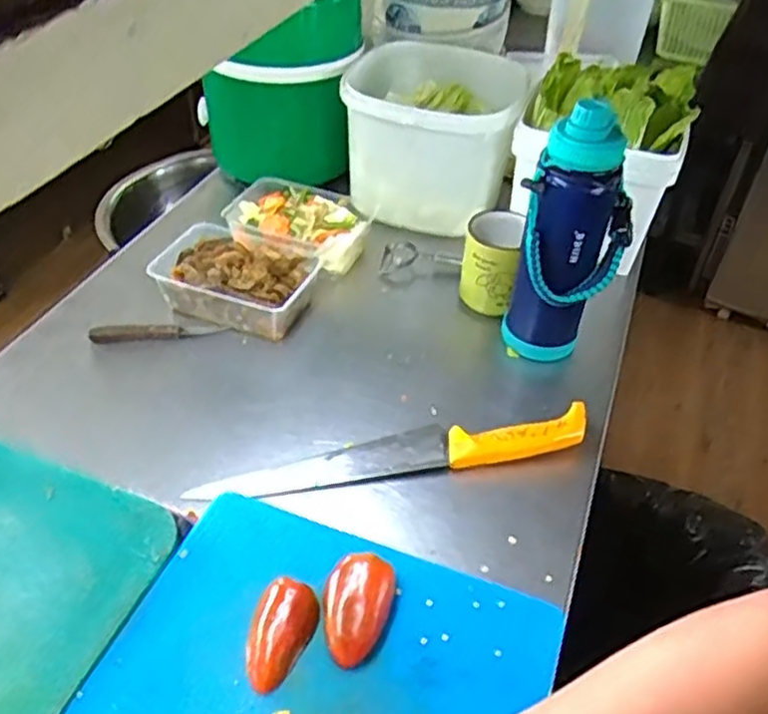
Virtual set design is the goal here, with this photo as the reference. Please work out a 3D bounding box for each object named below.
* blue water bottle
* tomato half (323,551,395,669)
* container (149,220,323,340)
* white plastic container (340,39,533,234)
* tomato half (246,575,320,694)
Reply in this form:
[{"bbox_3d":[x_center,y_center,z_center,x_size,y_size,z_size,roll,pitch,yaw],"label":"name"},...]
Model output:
[{"bbox_3d":[0.181,-0.100,0.726,0.098,0.272,0.073,18,45,14],"label":"blue water bottle"},{"bbox_3d":[-0.020,0.182,0.548,0.049,0.033,0.084,6,43,2],"label":"tomato half"},{"bbox_3d":[-0.160,-0.090,0.839,0.165,0.057,0.128,16,44,13],"label":"container"},{"bbox_3d":[0.067,-0.296,0.988,0.211,0.169,0.226,10,42,8],"label":"white plastic container"},{"bbox_3d":[-0.076,0.200,0.538,0.047,0.020,0.079,11,43,7],"label":"tomato half"}]

